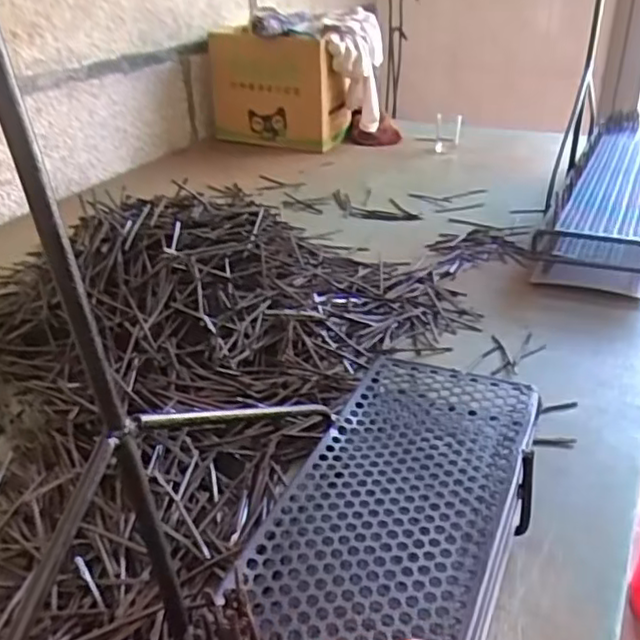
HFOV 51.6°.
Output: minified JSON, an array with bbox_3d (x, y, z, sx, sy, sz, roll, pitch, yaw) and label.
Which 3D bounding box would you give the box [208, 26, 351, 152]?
[{"bbox_3d":[-0.100,-0.526,1.520,0.297,0.251,0.111,15,34,28],"label":"box"}]

